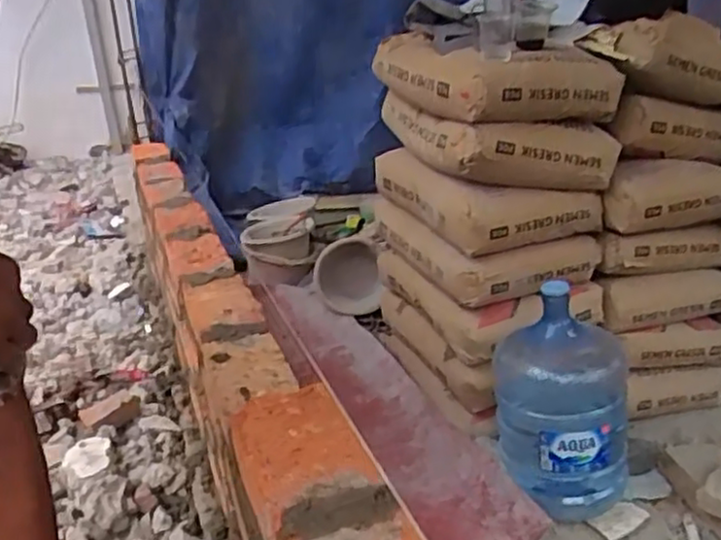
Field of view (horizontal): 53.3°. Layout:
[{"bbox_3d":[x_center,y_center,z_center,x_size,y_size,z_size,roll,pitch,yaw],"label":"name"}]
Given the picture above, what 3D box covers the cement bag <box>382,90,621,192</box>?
[{"bbox_3d":[0.306,-0.337,1.731,0.370,0.145,0.519,-11,24,-14],"label":"cement bag"}]

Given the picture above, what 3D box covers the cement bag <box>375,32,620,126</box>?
[{"bbox_3d":[0.282,-0.461,1.669,0.355,0.150,0.536,-13,24,-19],"label":"cement bag"}]

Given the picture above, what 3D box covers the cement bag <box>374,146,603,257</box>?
[{"bbox_3d":[0.281,-0.211,1.783,0.334,0.153,0.547,-13,24,-19],"label":"cement bag"}]

